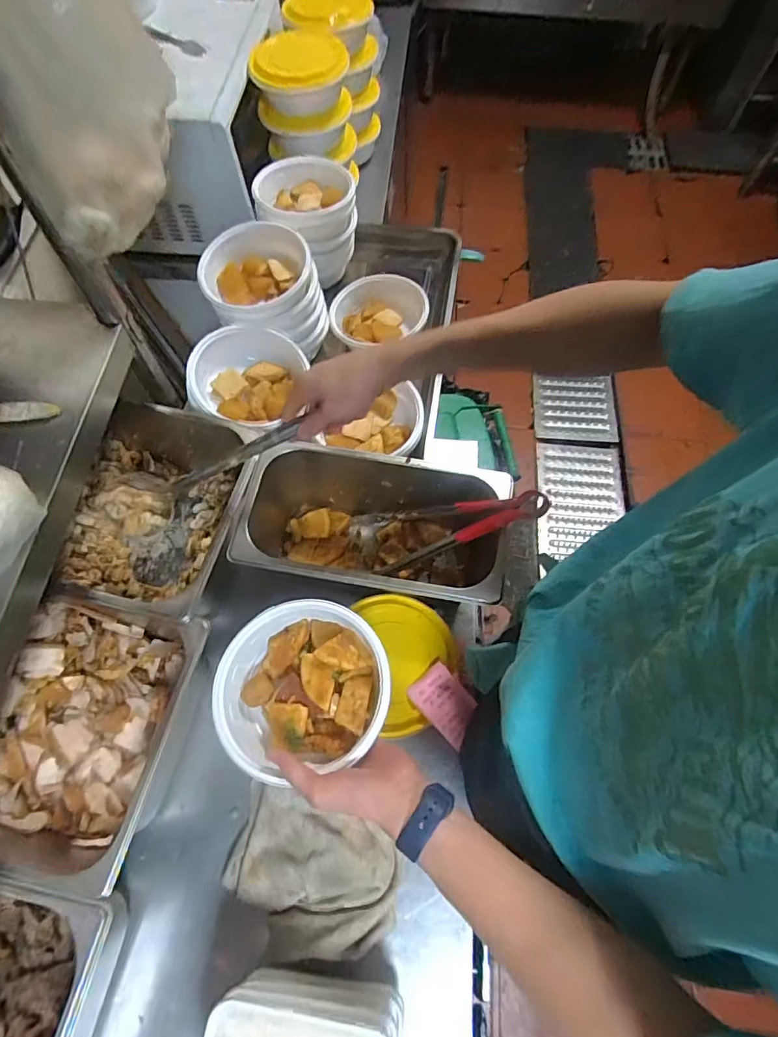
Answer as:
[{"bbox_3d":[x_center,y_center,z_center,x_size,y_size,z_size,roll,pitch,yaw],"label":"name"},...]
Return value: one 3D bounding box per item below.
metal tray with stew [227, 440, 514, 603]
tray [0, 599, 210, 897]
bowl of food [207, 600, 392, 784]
[{"bbox_3d":[-0.023,0.028,0.683,0.338,0.182,0.170,9,66,3],"label":"metal tray with stew"},{"bbox_3d":[-0.337,0.245,0.587,0.240,0.155,0.251,9,66,3],"label":"tray"},{"bbox_3d":[-0.087,0.169,0.513,0.168,0.064,0.156,0,66,-1],"label":"bowl of food"}]

